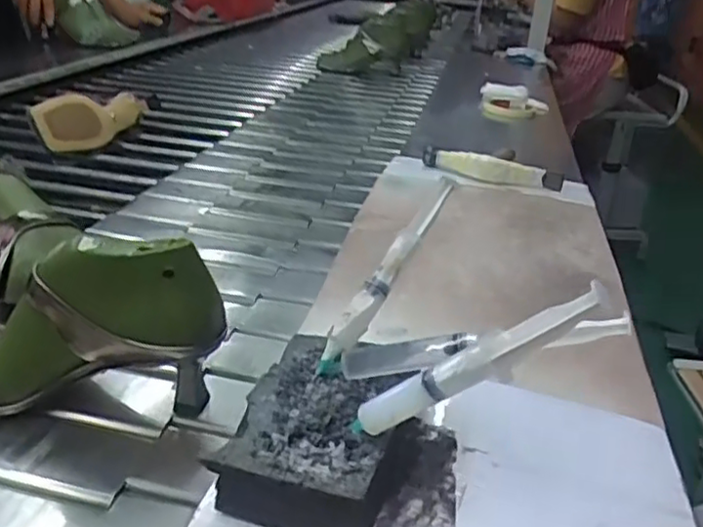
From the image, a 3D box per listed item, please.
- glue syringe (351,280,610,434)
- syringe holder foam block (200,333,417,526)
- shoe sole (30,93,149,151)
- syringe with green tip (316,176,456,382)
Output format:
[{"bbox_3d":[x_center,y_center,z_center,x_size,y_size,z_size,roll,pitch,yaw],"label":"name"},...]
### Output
[{"bbox_3d":[0.053,0.046,0.310,0.016,0.141,0.011,51,31,-5],"label":"glue syringe"},{"bbox_3d":[-0.016,0.091,0.368,0.078,0.038,0.117,11,27,14],"label":"syringe holder foam block"},{"bbox_3d":[-0.377,-0.213,1.015,0.027,0.078,0.208,-19,7,26],"label":"shoe sole"},{"bbox_3d":[0.020,0.007,0.405,0.014,0.013,0.136,26,75,37],"label":"syringe with green tip"}]

